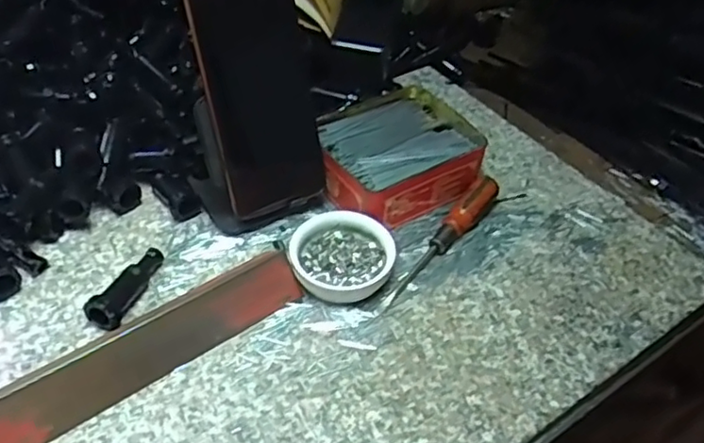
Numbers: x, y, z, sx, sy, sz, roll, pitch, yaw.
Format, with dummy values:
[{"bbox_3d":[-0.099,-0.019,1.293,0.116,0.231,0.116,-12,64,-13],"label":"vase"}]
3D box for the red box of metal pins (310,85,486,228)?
[{"bbox_3d":[0.034,-0.053,0.534,0.127,0.042,0.110,-23,51,-26],"label":"red box of metal pins"}]

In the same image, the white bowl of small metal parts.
[{"bbox_3d":[-0.008,0.026,0.466,0.074,0.026,0.068,3,44,-2],"label":"white bowl of small metal parts"}]

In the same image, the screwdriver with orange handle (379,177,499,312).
[{"bbox_3d":[0.067,0.013,0.485,0.018,0.024,0.143,29,49,23],"label":"screwdriver with orange handle"}]

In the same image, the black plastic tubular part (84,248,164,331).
[{"bbox_3d":[-0.152,0.041,0.443,0.020,0.022,0.068,14,45,9],"label":"black plastic tubular part"}]

